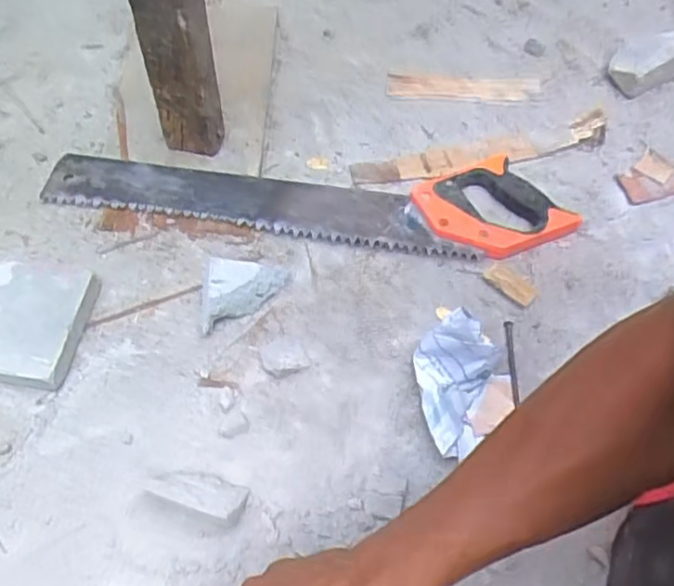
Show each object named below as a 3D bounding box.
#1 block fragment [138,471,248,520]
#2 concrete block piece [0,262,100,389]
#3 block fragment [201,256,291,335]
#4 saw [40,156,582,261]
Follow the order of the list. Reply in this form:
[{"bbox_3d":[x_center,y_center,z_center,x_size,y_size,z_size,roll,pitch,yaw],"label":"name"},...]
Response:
[{"bbox_3d":[-0.114,0.161,0.558,0.078,0.038,0.038,16,60,10],"label":"block fragment"},{"bbox_3d":[-0.318,0.026,0.652,0.159,0.029,0.117,6,59,4],"label":"concrete block piece"},{"bbox_3d":[-0.094,-0.009,0.667,0.098,0.036,0.052,-26,62,-15],"label":"block fragment"},{"bbox_3d":[-0.035,-0.107,0.740,0.549,0.022,0.120,5,59,4],"label":"saw"}]

